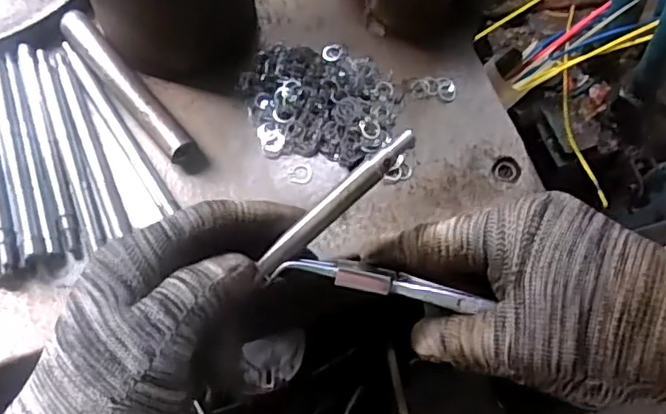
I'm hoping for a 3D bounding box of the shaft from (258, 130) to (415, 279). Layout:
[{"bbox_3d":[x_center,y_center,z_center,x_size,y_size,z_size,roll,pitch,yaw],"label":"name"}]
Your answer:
[{"bbox_3d":[0.001,-0.002,0.286,0.090,0.006,0.010,-43,72,9],"label":"shaft"}]

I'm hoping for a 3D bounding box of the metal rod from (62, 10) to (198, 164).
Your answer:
[{"bbox_3d":[-0.144,-0.086,0.431,0.021,0.016,0.139,-36,72,-18],"label":"metal rod"}]

